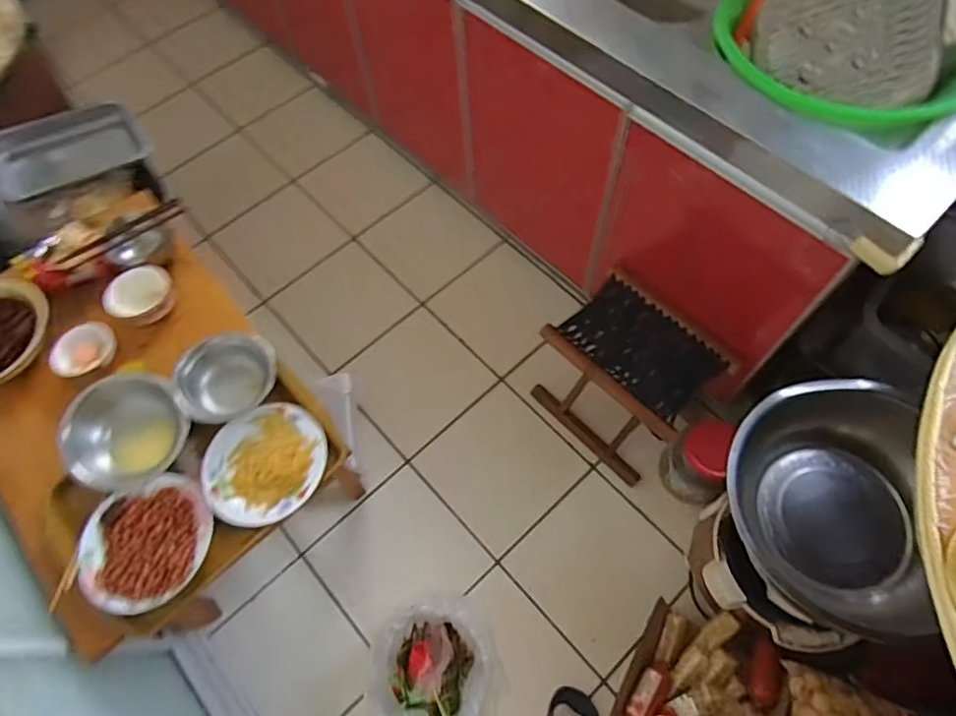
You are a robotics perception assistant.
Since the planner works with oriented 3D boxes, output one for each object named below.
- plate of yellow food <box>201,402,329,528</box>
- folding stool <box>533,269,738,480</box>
[{"bbox_3d":[-0.352,0.175,0.954,0.195,0.047,0.200,-1,63,2],"label":"plate of yellow food"},{"bbox_3d":[0.320,0.056,1.269,0.263,0.339,0.311,-40,68,-16],"label":"folding stool"}]

